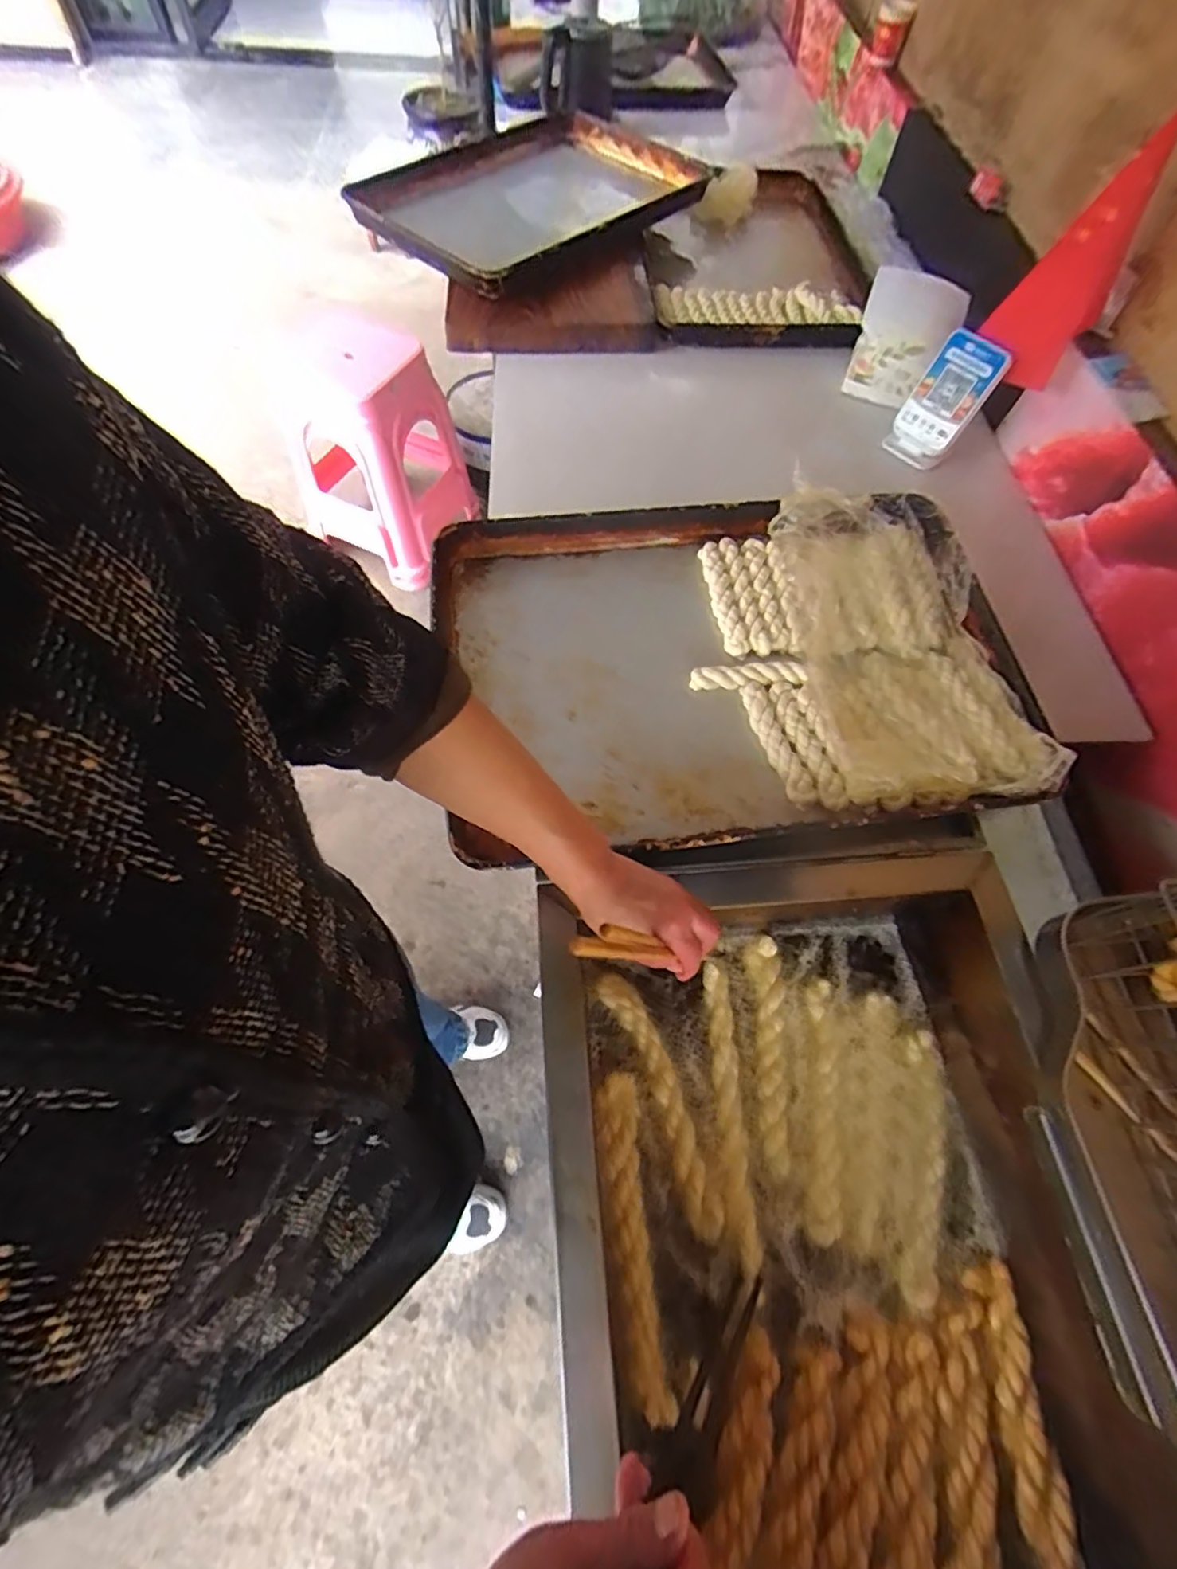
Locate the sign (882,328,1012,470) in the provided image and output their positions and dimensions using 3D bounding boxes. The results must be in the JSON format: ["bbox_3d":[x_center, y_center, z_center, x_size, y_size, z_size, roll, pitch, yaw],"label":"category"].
[{"bbox_3d":[0.516,-0.555,0.902,0.101,0.154,0.068,32,66,13],"label":"sign"}]

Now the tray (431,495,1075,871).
[{"bbox_3d":[0.148,-0.139,0.669,0.588,0.062,0.406,-6,64,-6],"label":"tray"}]

